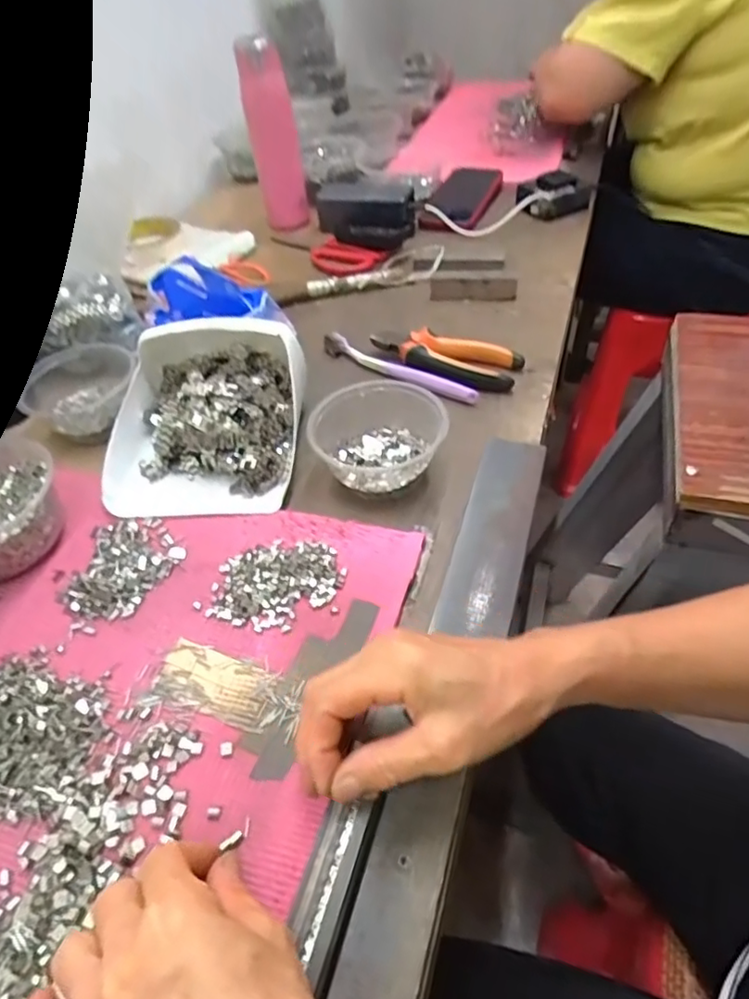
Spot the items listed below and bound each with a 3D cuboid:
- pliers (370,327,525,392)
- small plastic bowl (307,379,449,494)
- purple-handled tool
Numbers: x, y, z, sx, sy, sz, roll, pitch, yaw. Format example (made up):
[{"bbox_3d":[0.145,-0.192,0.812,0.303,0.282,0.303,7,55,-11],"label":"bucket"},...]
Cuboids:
[{"bbox_3d":[0.066,-0.138,0.578,0.146,0.018,0.063,17,50,22],"label":"pliers"},{"bbox_3d":[0.006,-0.053,0.476,0.098,0.052,0.091,-4,45,4],"label":"small plastic bowl"},{"bbox_3d":[0.019,-0.127,0.580,0.178,0.024,0.017,27,55,29],"label":"purple-handled tool"}]

